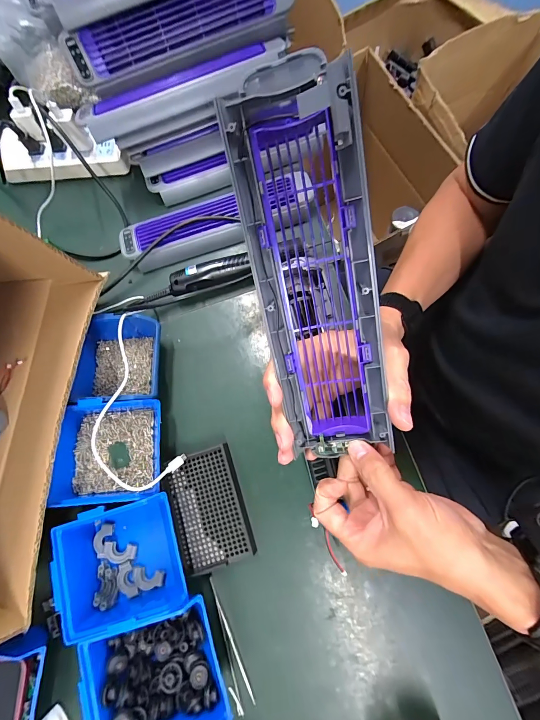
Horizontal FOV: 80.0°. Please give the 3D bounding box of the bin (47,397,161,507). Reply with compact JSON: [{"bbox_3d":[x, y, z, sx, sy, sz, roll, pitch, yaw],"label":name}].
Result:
[{"bbox_3d":[-0.204,0.112,0.400,0.134,0.050,0.118,-3,78,5],"label":"bin"}]

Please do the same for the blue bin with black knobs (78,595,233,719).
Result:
[{"bbox_3d":[-0.121,0.334,0.348,0.138,0.061,0.118,-20,77,1],"label":"blue bin with black knobs"}]

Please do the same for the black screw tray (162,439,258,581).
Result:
[{"bbox_3d":[-0.078,0.183,0.401,0.088,0.017,0.131,-20,75,1],"label":"black screw tray"}]

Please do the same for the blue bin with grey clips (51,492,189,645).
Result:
[{"bbox_3d":[-0.176,0.234,0.381,0.145,0.069,0.125,-18,77,1],"label":"blue bin with grey clips"}]

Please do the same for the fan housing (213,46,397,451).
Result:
[{"bbox_3d":[0.035,-0.052,0.238,0.080,0.040,0.283,-14,109,-4],"label":"fan housing"}]

